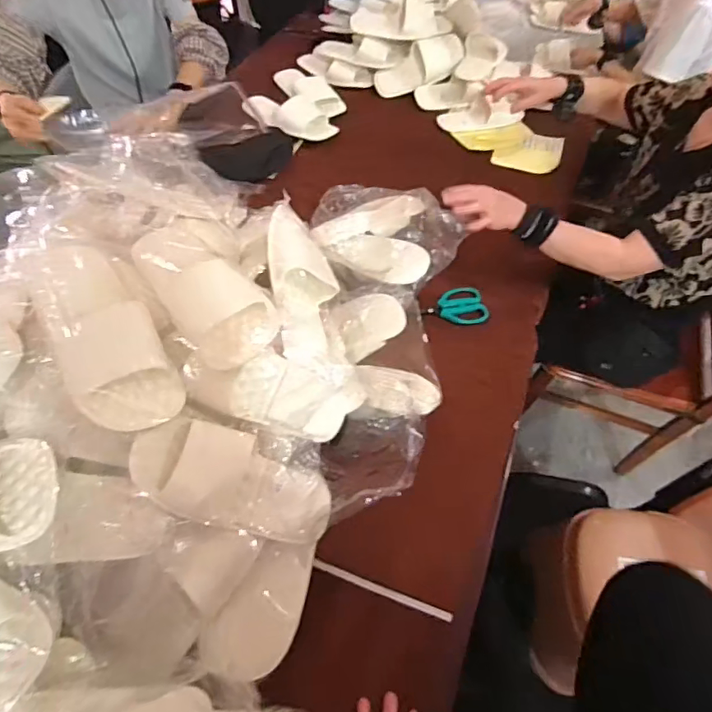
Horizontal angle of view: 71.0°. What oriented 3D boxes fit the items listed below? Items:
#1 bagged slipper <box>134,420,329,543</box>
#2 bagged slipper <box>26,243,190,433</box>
[{"bbox_3d":[-0.129,0.141,0.545,0.229,0.055,0.098,25,54,-12],"label":"bagged slipper"},{"bbox_3d":[-0.281,-0.027,0.547,0.101,0.074,0.235,-28,75,-22],"label":"bagged slipper"}]

